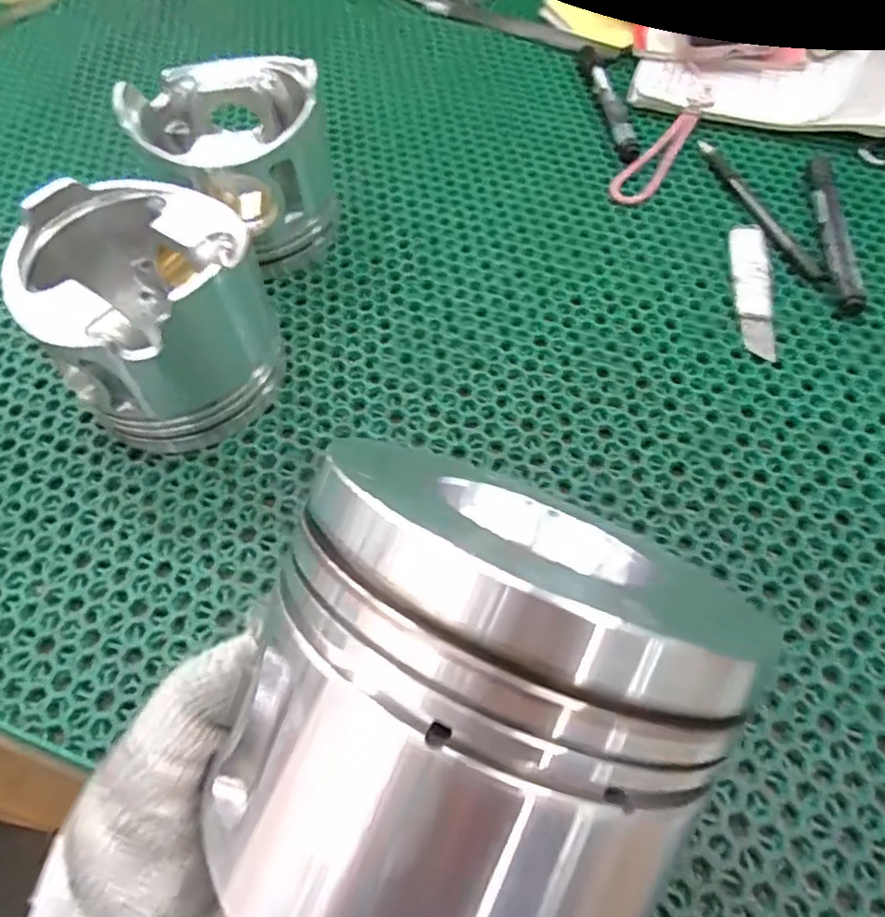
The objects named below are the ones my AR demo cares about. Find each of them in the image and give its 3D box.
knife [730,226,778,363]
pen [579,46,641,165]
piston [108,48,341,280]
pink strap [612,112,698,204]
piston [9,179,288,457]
[{"bbox_3d":[0.194,-0.107,0.414,0.022,0.007,0.110,8,60,7],"label":"knife"},{"bbox_3d":[0.132,-0.281,0.521,0.017,0.017,0.139,-8,60,-3],"label":"pen"},{"bbox_3d":[-0.128,-0.184,0.419,0.106,0.099,0.100,-1,59,1],"label":"piston"},{"bbox_3d":[0.154,-0.220,0.479,0.029,0.015,0.098,30,65,18],"label":"pink strap"},{"bbox_3d":[-0.148,-0.072,0.349,0.112,0.096,0.107,39,67,22],"label":"piston"}]

